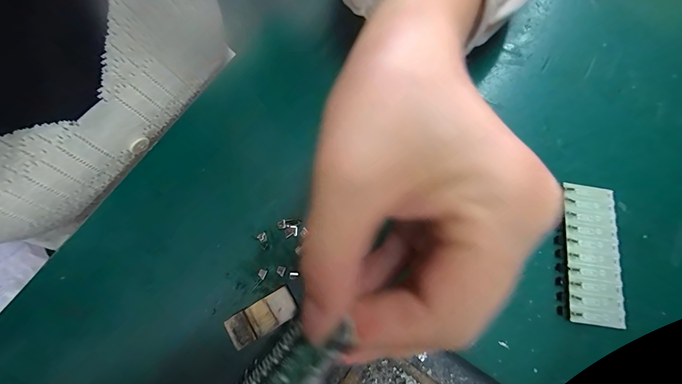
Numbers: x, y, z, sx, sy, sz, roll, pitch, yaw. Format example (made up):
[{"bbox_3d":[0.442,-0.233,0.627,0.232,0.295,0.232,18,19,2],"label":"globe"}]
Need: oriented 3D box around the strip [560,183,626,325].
[{"bbox_3d":[0.148,0.036,0.171,0.032,0.008,0.079,6,76,4],"label":"strip"}]

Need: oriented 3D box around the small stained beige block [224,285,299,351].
[{"bbox_3d":[-0.045,0.072,0.166,0.039,0.005,0.017,-30,74,-7],"label":"small stained beige block"}]

